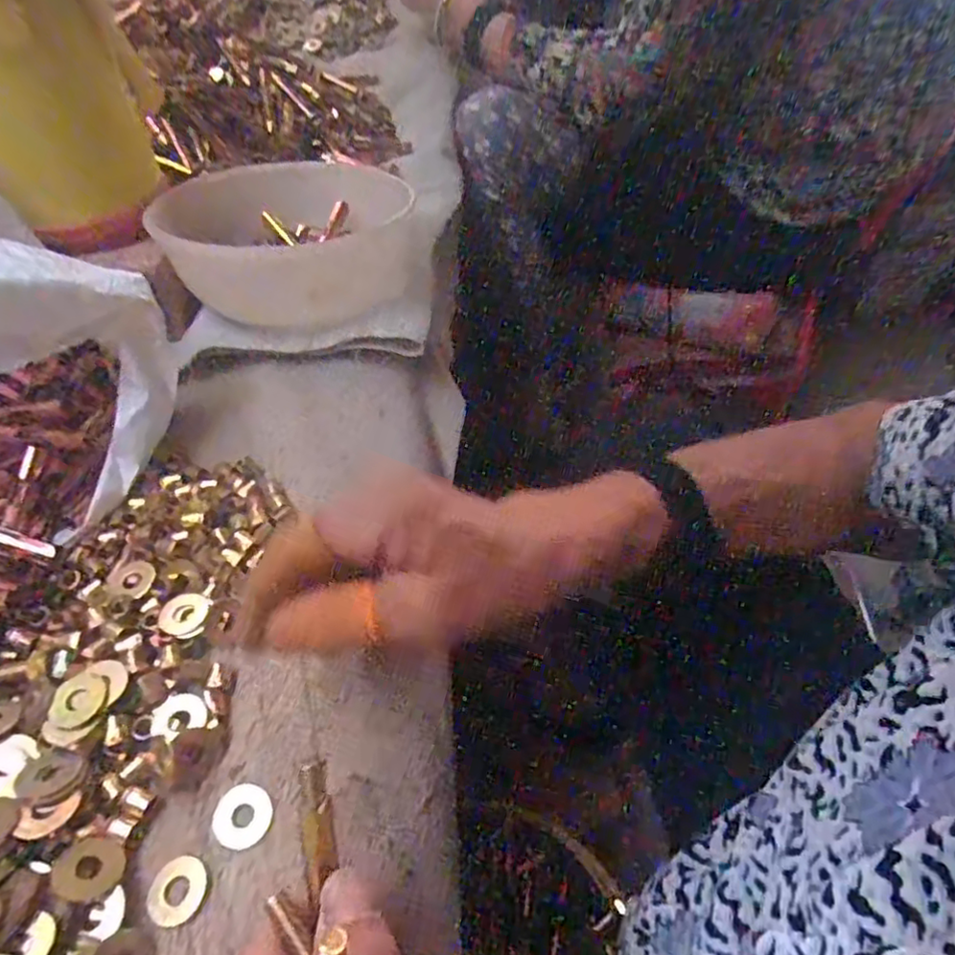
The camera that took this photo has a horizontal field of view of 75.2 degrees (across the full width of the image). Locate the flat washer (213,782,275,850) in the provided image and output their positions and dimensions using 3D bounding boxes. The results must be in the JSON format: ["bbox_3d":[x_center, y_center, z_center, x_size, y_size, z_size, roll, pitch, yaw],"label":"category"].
[{"bbox_3d":[-0.088,0.126,0.231,0.021,0.004,0.021,0,49,0],"label":"flat washer"}]

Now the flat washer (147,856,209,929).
[{"bbox_3d":[-0.105,0.145,0.218,0.018,0.004,0.021,-1,49,-1],"label":"flat washer"}]

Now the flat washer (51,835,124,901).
[{"bbox_3d":[-0.134,0.135,0.215,0.022,0.004,0.020,16,36,-12],"label":"flat washer"}]

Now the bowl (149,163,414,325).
[{"bbox_3d":[-0.116,-0.160,0.411,0.145,0.070,0.155,0,49,0],"label":"bowl"}]

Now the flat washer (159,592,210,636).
[{"bbox_3d":[-0.129,0.060,0.274,0.020,0.004,0.020,0,49,0],"label":"flat washer"}]

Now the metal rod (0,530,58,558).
[{"bbox_3d":[-0.213,0.027,0.279,0.048,0.004,0.007,17,50,-4],"label":"metal rod"}]

